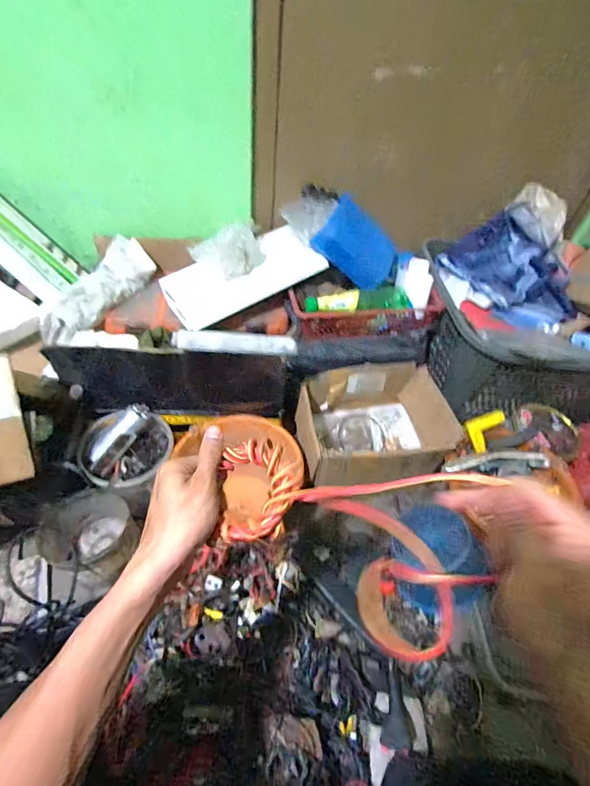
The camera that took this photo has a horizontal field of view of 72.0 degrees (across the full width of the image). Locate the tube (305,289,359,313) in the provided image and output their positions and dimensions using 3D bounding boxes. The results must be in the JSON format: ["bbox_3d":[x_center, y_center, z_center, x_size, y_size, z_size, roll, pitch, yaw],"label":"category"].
[{"bbox_3d":[0.080,-0.193,0.859,0.109,0.034,0.040,-3,51,-9],"label":"tube"}]

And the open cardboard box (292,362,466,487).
[{"bbox_3d":[0.162,0.078,0.901,0.304,0.154,0.229,-6,51,-12],"label":"open cardboard box"}]

